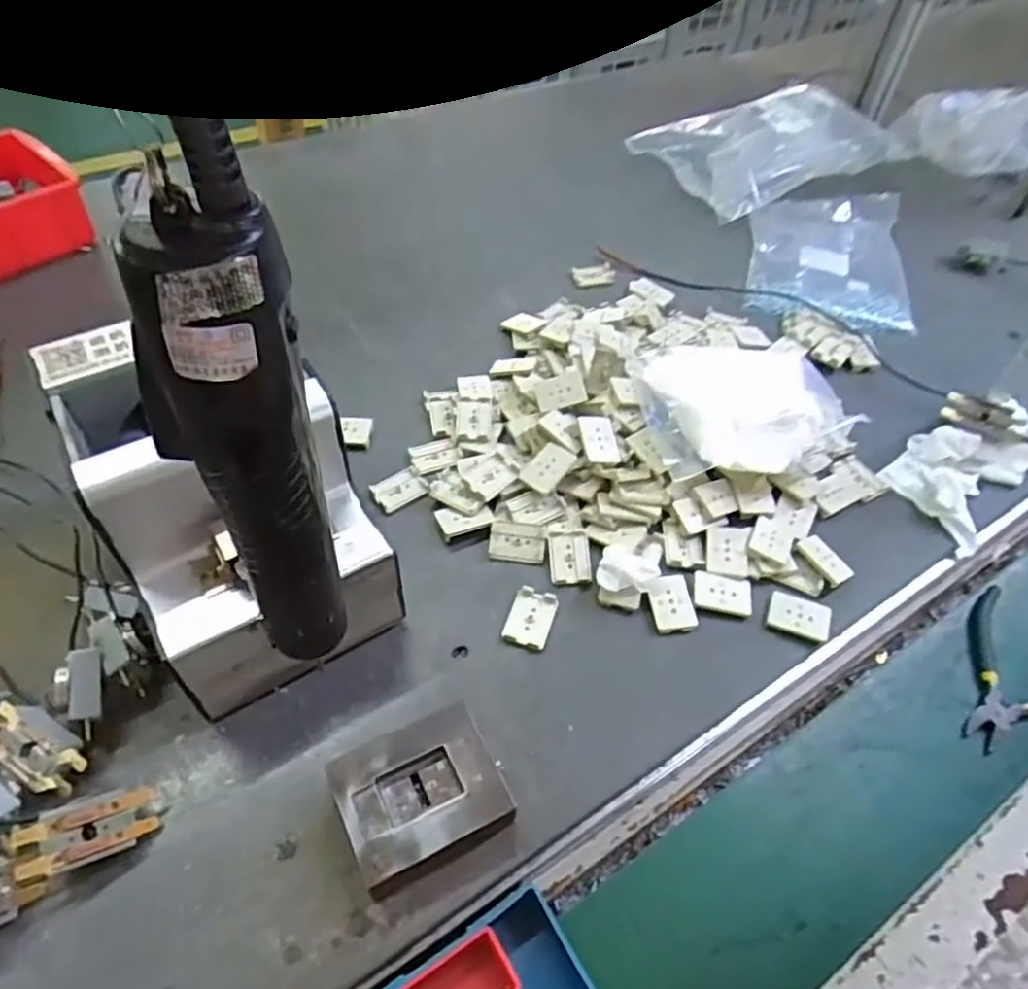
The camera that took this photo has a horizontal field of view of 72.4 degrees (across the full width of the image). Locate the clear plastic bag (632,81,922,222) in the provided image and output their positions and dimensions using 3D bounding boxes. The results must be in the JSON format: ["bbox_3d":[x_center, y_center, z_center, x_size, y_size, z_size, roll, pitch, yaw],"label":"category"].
[{"bbox_3d":[0.290,-0.393,0.793,0.256,0.069,0.164,-18,55,-19],"label":"clear plastic bag"}]

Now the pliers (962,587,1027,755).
[{"bbox_3d":[0.340,0.113,0.485,0.122,0.014,0.092,-14,54,-17],"label":"pliers"}]

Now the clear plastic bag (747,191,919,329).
[{"bbox_3d":[0.318,-0.245,0.710,0.146,0.030,0.214,12,51,4],"label":"clear plastic bag"}]

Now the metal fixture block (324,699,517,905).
[{"bbox_3d":[-0.048,0.161,0.371,0.079,0.028,0.068,-20,56,-21],"label":"metal fixture block"}]

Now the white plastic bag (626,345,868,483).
[{"bbox_3d":[0.171,-0.079,0.540,0.160,0.056,0.140,-8,52,-12],"label":"white plastic bag"}]

